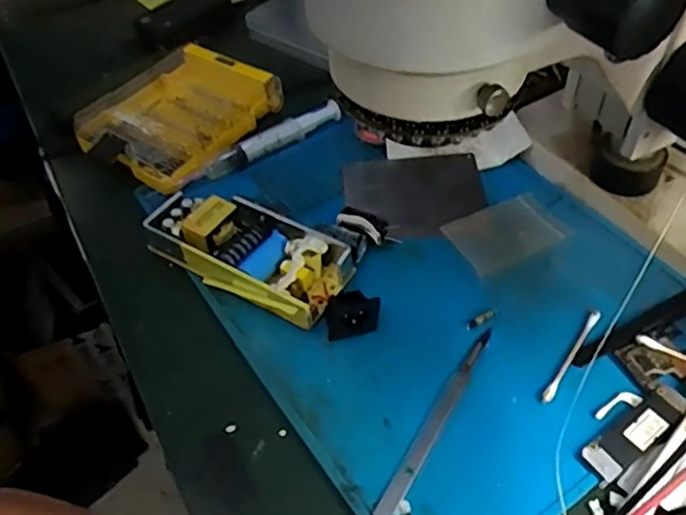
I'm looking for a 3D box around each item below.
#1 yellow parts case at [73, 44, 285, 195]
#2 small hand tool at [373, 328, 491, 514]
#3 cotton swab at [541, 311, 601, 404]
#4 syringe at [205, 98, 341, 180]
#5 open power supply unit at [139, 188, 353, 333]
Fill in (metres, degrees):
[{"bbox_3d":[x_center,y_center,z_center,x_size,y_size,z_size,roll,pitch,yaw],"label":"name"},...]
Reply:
[{"bbox_3d":[-0.136,-0.121,0.520,0.118,0.032,0.152,24,56,25],"label":"yellow parts case"},{"bbox_3d":[0.051,0.086,0.337,0.010,0.004,0.125,22,55,24],"label":"small hand tool"},{"bbox_3d":[0.130,0.055,0.357,0.006,0.004,0.070,28,57,27],"label":"cotton swab"},{"bbox_3d":[-0.055,-0.096,0.499,0.120,0.013,0.021,-28,52,-18],"label":"syringe"},{"bbox_3d":[-0.061,-0.005,0.414,0.130,0.033,0.063,25,56,25],"label":"open power supply unit"}]

